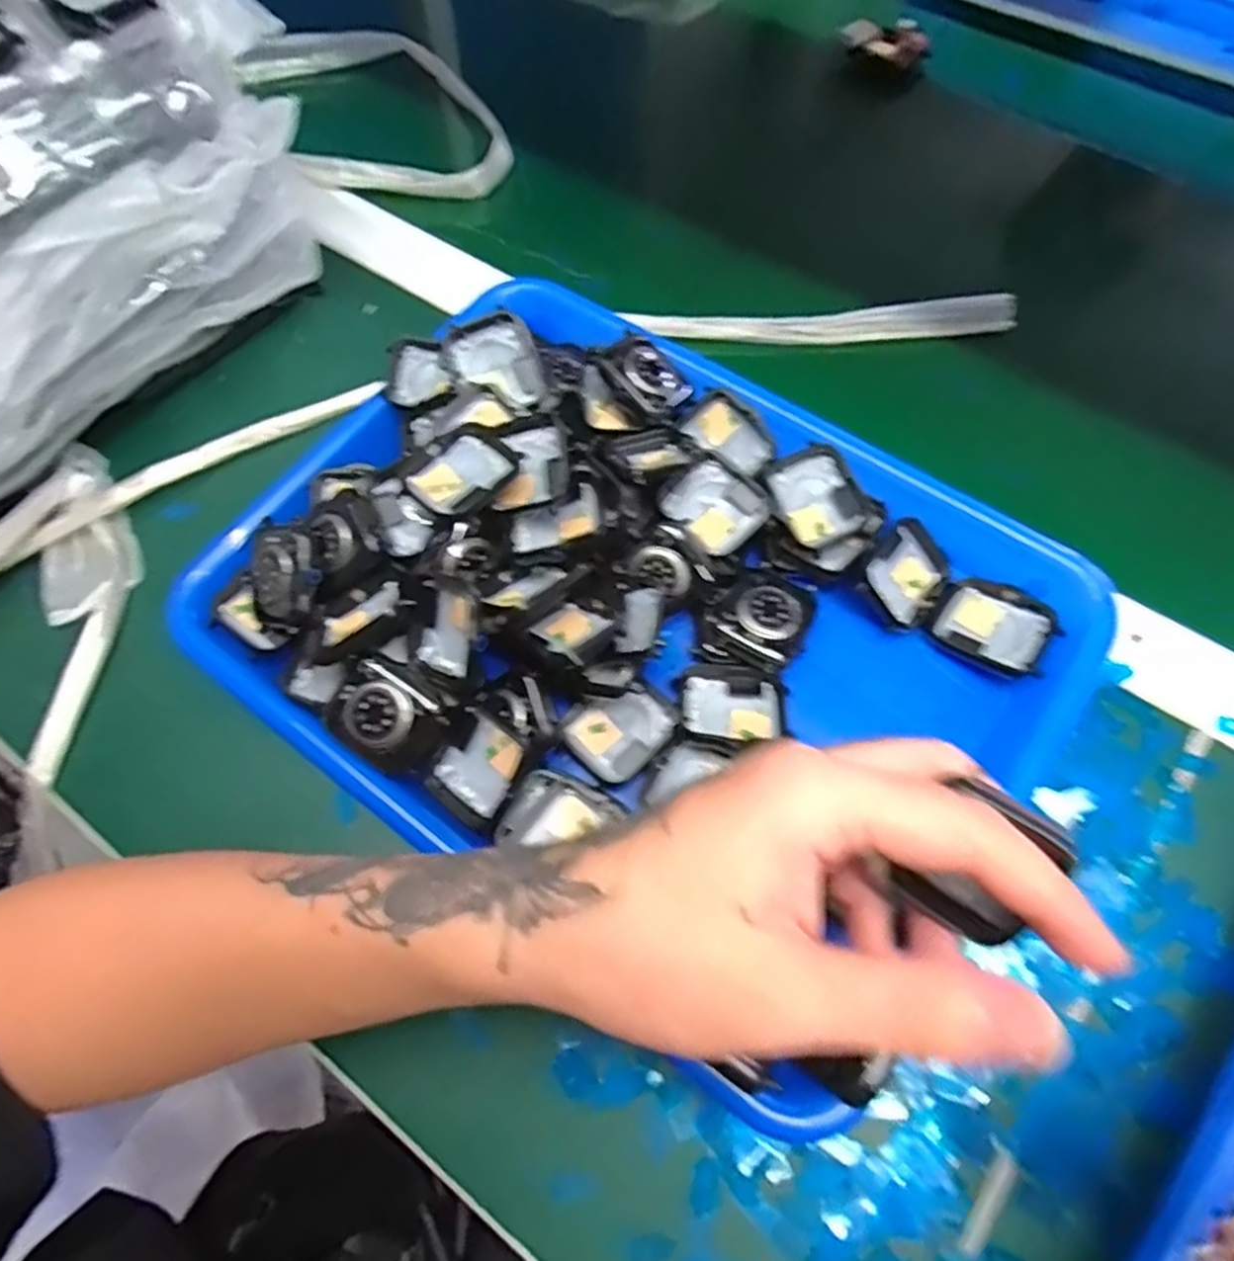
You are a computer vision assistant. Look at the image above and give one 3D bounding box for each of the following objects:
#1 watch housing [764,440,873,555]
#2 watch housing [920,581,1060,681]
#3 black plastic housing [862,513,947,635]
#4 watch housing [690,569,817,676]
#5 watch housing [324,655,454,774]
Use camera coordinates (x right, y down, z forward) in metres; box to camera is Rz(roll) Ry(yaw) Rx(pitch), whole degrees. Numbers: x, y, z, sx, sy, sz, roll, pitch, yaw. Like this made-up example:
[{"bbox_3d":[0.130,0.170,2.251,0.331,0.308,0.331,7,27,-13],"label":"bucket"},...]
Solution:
[{"bbox_3d":[0.087,-0.058,0.327,0.036,0.009,0.043,-25,87,-4],"label":"watch housing"},{"bbox_3d":[0.158,-0.002,0.315,0.045,0.009,0.038,34,72,17],"label":"watch housing"},{"bbox_3d":[0.123,-0.024,0.321,0.038,0.013,0.040,47,67,-21],"label":"black plastic housing"},{"bbox_3d":[0.061,-0.005,0.318,0.041,0.018,0.044,22,69,13],"label":"watch housing"},{"bbox_3d":[-0.088,0.033,0.285,0.042,0.008,0.034,33,72,16],"label":"watch housing"}]

